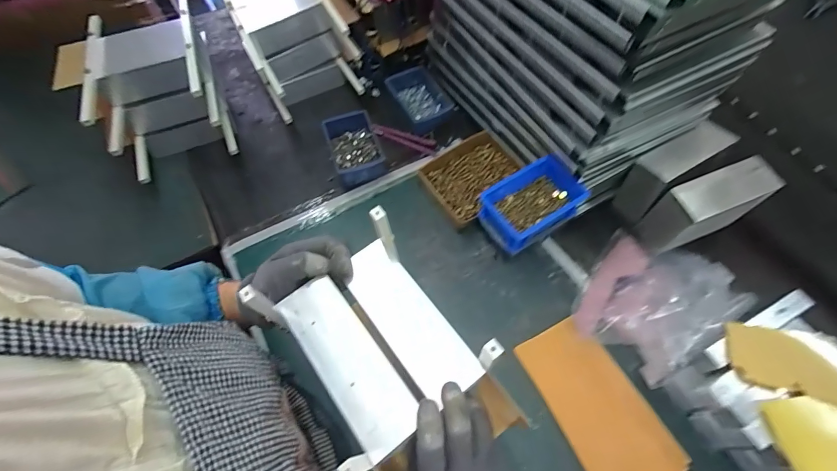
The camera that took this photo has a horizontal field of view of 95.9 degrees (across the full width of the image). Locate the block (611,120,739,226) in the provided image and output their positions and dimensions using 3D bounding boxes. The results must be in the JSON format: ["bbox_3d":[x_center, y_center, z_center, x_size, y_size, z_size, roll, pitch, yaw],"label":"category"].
[{"bbox_3d":[0.423,-0.105,0.644,0.160,0.121,0.062,-31,64,-15],"label":"block"}]

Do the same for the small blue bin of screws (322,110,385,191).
[{"bbox_3d":[-0.123,-0.170,0.737,0.100,0.049,0.147,-18,61,-8],"label":"small blue bin of screws"}]

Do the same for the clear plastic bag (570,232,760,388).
[{"bbox_3d":[0.341,0.094,0.545,0.186,0.094,0.207,39,69,21],"label":"clear plastic bag"}]

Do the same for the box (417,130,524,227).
[{"bbox_3d":[0.104,-0.105,0.697,0.183,0.046,0.136,-32,64,-15],"label":"box"}]

